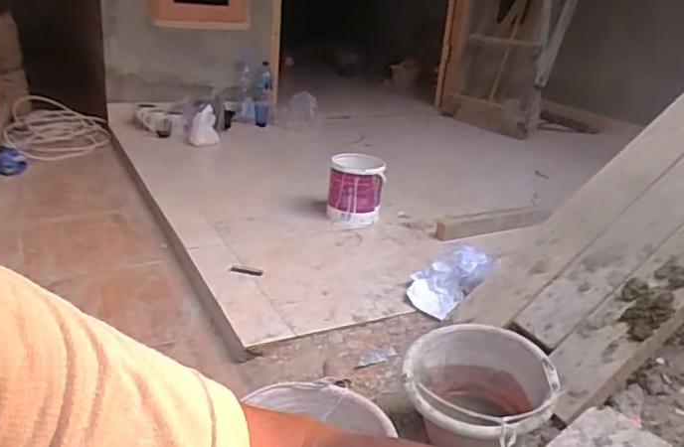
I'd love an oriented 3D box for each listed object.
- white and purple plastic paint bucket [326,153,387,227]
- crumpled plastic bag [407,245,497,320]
[{"bbox_3d":[0.048,-0.116,1.977,0.180,0.209,0.179,5,23,5],"label":"white and purple plastic paint bucket"},{"bbox_3d":[0.281,0.142,1.516,0.223,0.108,0.152,-11,27,-29],"label":"crumpled plastic bag"}]

